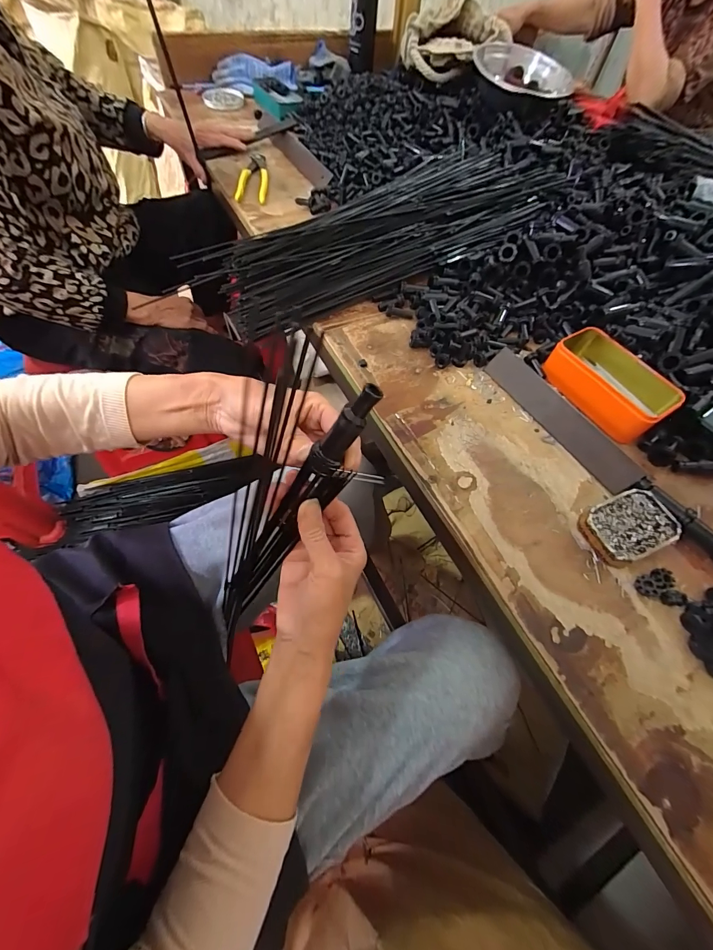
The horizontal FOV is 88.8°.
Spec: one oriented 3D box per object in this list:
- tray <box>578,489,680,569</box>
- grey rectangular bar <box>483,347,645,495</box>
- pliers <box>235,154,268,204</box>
[{"bbox_3d":[0.279,0.051,0.372,0.091,0.018,0.061,-21,65,-14],"label":"tray"},{"bbox_3d":[0.244,-0.071,0.442,0.042,0.009,0.217,-40,66,11],"label":"grey rectangular bar"},{"bbox_3d":[-0.195,-0.567,0.695,0.054,0.015,0.168,2,62,-3],"label":"pliers"}]

